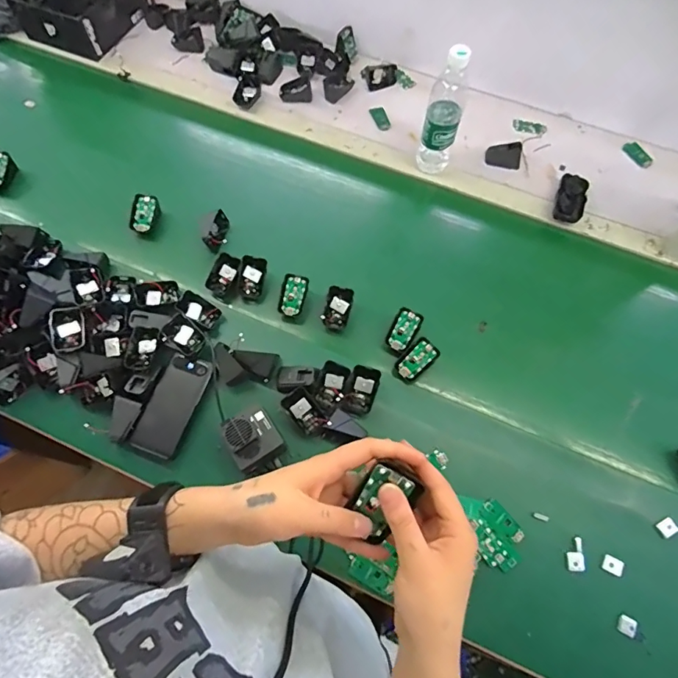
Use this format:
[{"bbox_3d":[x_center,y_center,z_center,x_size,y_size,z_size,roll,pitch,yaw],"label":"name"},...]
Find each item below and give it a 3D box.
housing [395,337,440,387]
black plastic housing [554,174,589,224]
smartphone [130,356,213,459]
[{"bbox_3d":[0.125,0.037,0.721,0.075,0.021,0.044,-45,67,3],"label":"housing"},{"bbox_3d":[0.436,-0.262,0.848,0.052,0.029,0.096,21,69,8],"label":"black plastic housing"},{"bbox_3d":[-0.251,0.097,0.678,0.067,0.010,0.148,20,69,8],"label":"smartphone"}]

